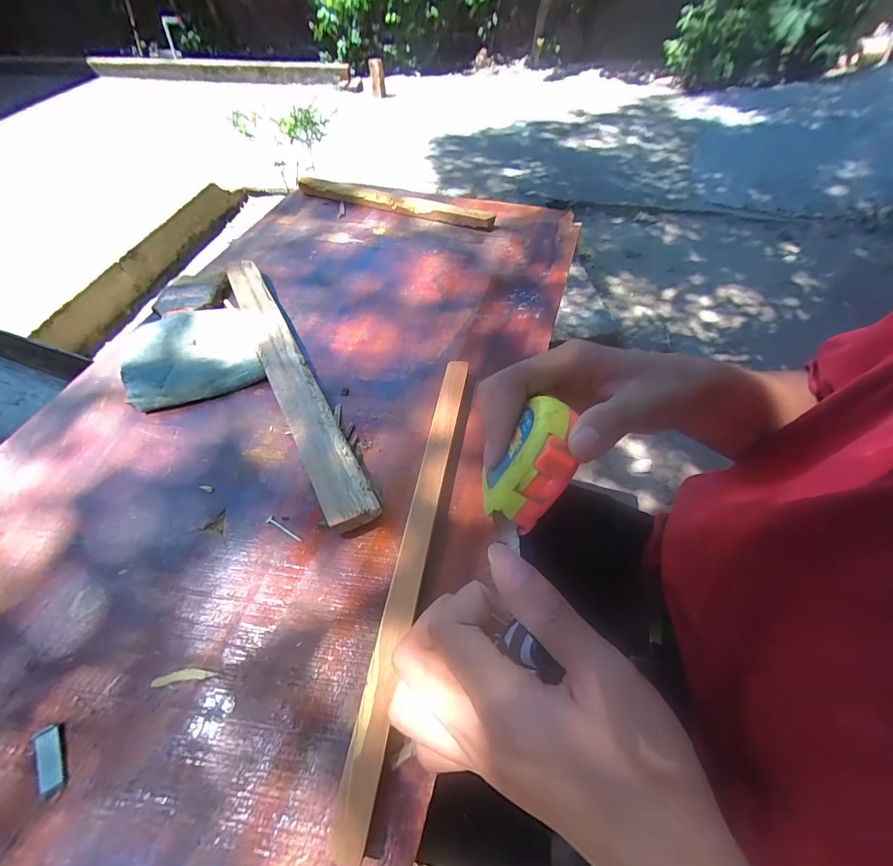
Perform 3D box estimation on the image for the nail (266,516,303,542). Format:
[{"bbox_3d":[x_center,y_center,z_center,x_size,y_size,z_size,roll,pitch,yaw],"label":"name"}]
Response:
[{"bbox_3d":[-0.111,0.066,0.271,0.032,0.004,0.005,26,62,19],"label":"nail"}]

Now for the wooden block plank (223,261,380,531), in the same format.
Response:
[{"bbox_3d":[-0.141,-0.056,0.343,0.038,0.023,0.335,-27,59,-14],"label":"wooden block plank"}]

